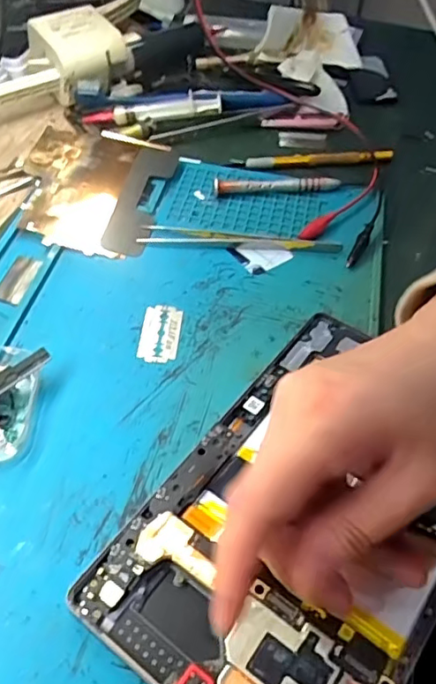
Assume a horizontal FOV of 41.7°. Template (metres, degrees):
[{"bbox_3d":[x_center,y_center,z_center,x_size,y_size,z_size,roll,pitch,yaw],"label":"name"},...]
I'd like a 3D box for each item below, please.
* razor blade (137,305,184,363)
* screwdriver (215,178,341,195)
[{"bbox_3d":[-0.034,-0.005,0.336,0.023,0.004,0.041,7,52,1],"label":"razor blade"},{"bbox_3d":[0.043,-0.117,0.423,0.092,0.011,0.014,-1,52,-5],"label":"screwdriver"}]

